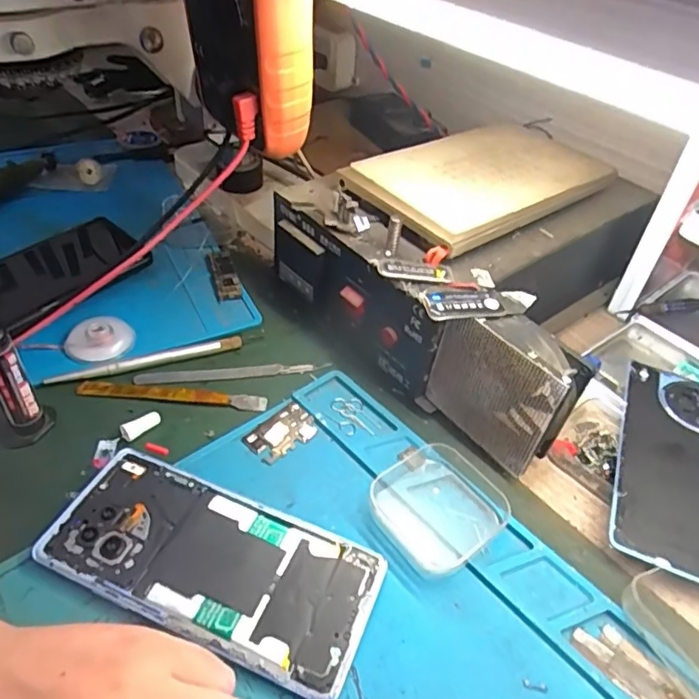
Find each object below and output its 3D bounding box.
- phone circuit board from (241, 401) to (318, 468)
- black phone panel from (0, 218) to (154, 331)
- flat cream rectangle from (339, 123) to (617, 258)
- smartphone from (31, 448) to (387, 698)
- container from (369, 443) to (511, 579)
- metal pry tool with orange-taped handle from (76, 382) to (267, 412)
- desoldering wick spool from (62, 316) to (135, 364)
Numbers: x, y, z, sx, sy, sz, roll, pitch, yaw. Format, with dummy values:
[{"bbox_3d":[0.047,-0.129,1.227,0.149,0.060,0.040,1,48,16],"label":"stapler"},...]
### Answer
[{"bbox_3d":[-0.041,0.051,0.351,0.027,0.004,0.045,35,51,28],"label":"phone circuit board"},{"bbox_3d":[-0.241,-0.051,0.427,0.074,0.016,0.167,33,51,27],"label":"black phone panel"},{"bbox_3d":[0.097,-0.126,0.418,0.186,0.018,0.113,-27,52,-29],"label":"flat cream rectangle"},{"bbox_3d":[-0.068,0.106,0.285,0.163,0.011,0.073,19,45,15],"label":"smartphone"},{"bbox_3d":[0.052,0.085,0.314,0.069,0.016,0.062,-27,52,-29],"label":"container"},{"bbox_3d":[-0.115,0.028,0.368,0.120,0.004,0.011,4,44,0],"label":"metal pry tool with orange-taped handle"},{"bbox_3d":[-0.176,-0.008,0.397,0.042,0.011,0.042,2,44,-2],"label":"desoldering wick spool"}]

